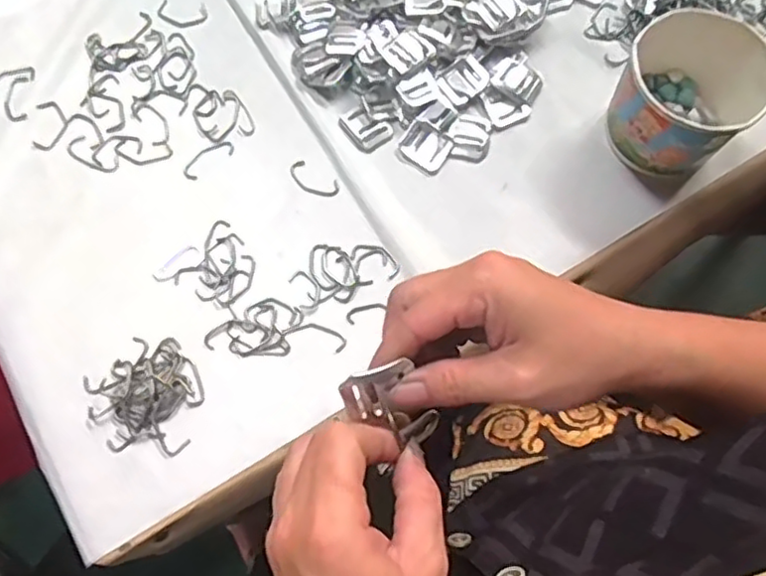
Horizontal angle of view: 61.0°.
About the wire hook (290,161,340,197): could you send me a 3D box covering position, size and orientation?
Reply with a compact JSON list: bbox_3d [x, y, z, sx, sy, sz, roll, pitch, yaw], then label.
[{"bbox_3d":[-0.050,-0.076,0.462,0.040,0.004,0.018,32,75,9],"label":"wire hook"}]

